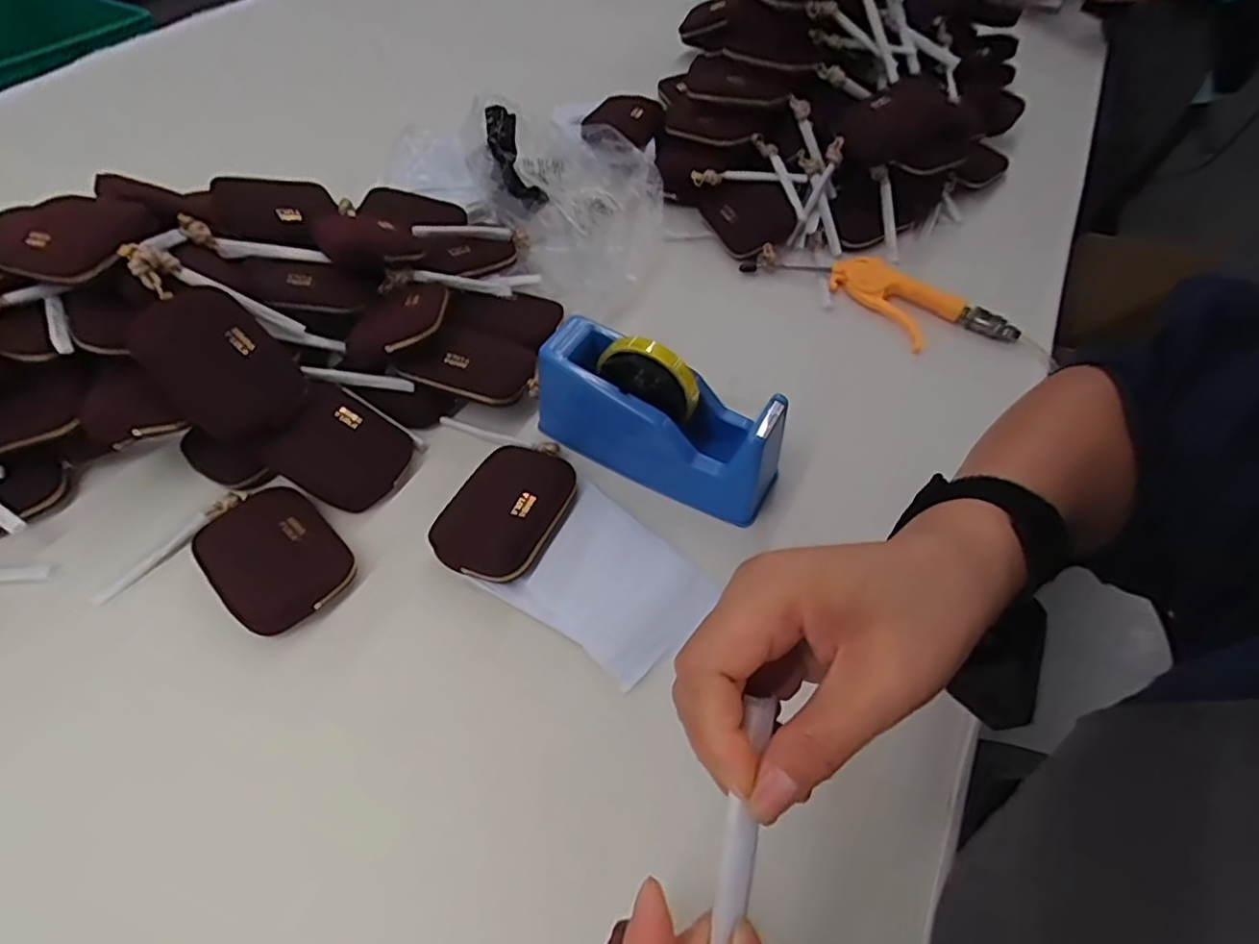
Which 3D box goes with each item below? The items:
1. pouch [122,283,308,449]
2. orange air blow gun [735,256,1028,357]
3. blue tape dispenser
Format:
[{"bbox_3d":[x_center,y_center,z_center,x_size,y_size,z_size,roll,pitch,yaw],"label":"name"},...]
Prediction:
[{"bbox_3d":[-0.316,-0.083,0.485,0.118,0.024,0.085,45,76,-16],"label":"pouch"},{"bbox_3d":[0.262,-0.190,0.664,0.265,0.023,0.088,37,61,23],"label":"orange air blow gun"},{"bbox_3d":[0.023,-0.046,0.503,0.202,0.102,0.075,24,57,16],"label":"blue tape dispenser"}]

